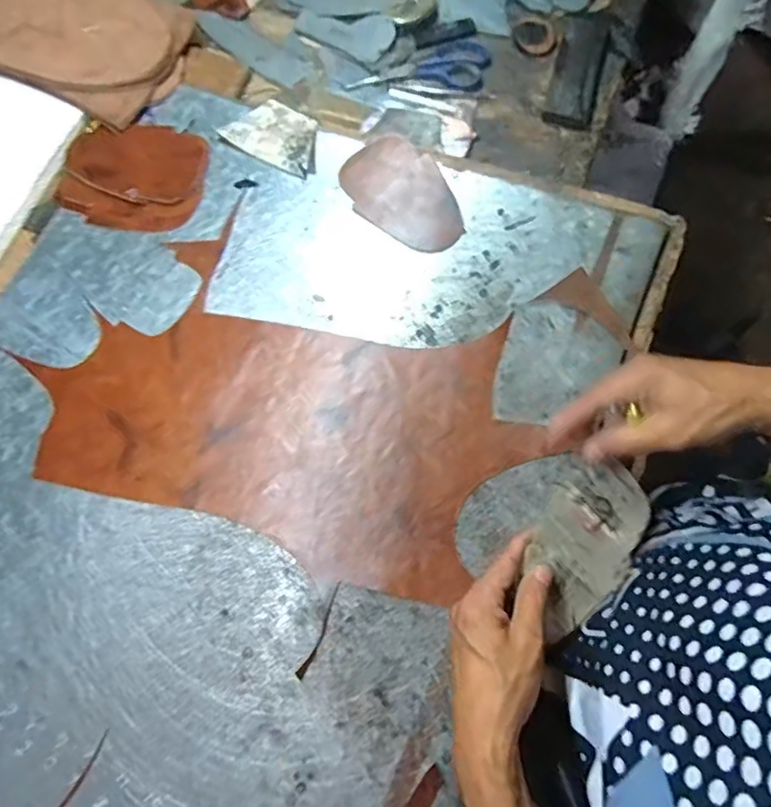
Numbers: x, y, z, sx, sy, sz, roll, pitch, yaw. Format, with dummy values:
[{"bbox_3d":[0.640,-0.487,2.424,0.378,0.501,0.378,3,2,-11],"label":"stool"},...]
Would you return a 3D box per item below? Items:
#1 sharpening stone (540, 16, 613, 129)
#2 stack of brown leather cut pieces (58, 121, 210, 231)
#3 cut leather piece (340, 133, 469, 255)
[{"bbox_3d":[0.235,-0.409,0.687,0.053,0.013,0.184,15,79,6],"label":"sharpening stone"},{"bbox_3d":[-0.290,-0.263,0.650,0.165,0.008,0.134,9,78,5],"label":"stack of brown leather cut pieces"},{"bbox_3d":[0.015,-0.230,0.621,0.096,0.017,0.159,-27,71,-2],"label":"cut leather piece"}]

